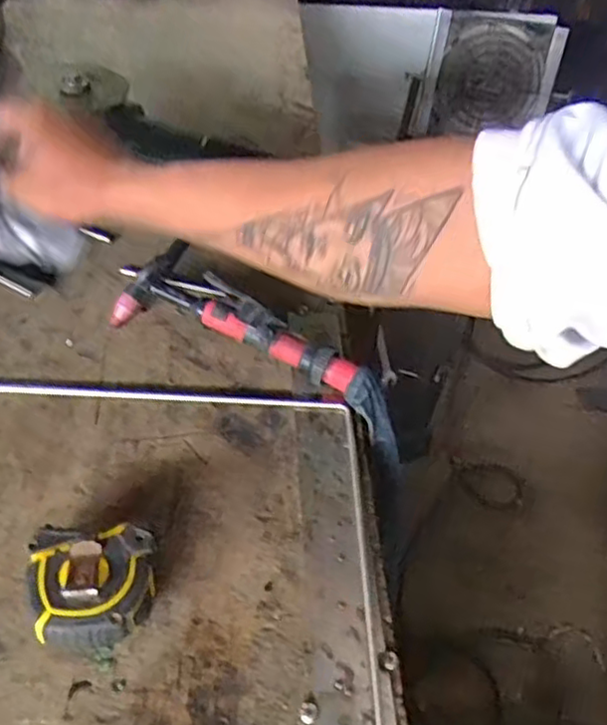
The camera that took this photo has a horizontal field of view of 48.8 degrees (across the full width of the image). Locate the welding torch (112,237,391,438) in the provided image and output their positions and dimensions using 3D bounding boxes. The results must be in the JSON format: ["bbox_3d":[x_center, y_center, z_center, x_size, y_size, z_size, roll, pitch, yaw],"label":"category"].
[{"bbox_3d":[-0.039,-0.013,0.534,0.246,0.038,0.082,26,50,18],"label":"welding torch"}]

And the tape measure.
[{"bbox_3d":[-0.123,0.133,0.389,0.069,0.037,0.070,0,47,-5],"label":"tape measure"}]

